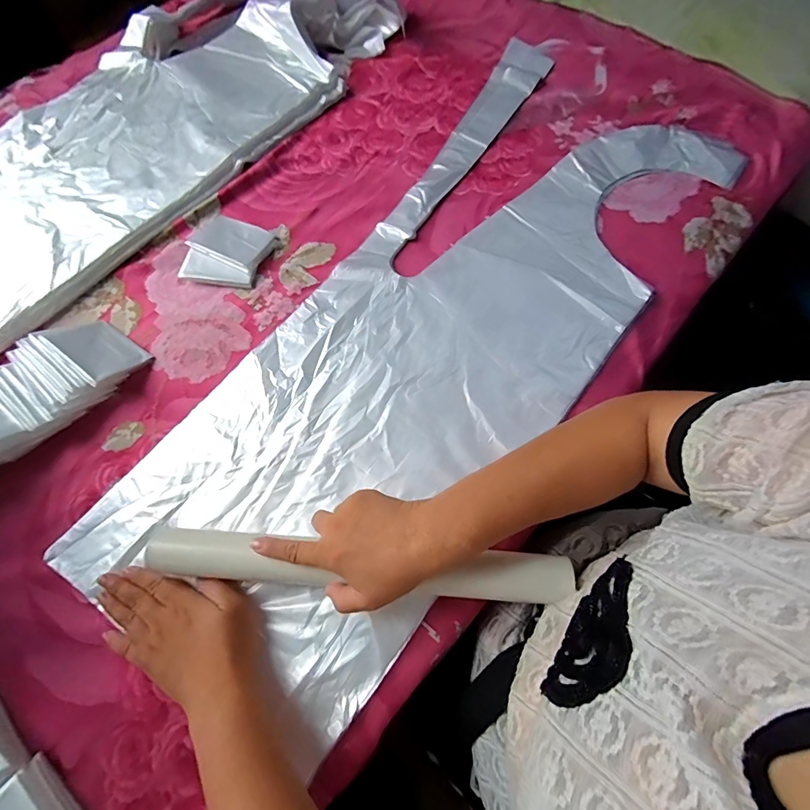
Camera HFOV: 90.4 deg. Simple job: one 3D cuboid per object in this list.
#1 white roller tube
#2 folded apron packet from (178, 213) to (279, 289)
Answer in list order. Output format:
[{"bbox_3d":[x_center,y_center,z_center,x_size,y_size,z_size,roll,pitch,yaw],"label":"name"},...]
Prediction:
[{"bbox_3d":[-0.042,0.135,0.345,0.364,0.039,0.040,4,73,4],"label":"white roller tube"},{"bbox_3d":[-0.218,-0.192,0.495,0.096,0.014,0.098,13,74,5],"label":"folded apron packet"}]

